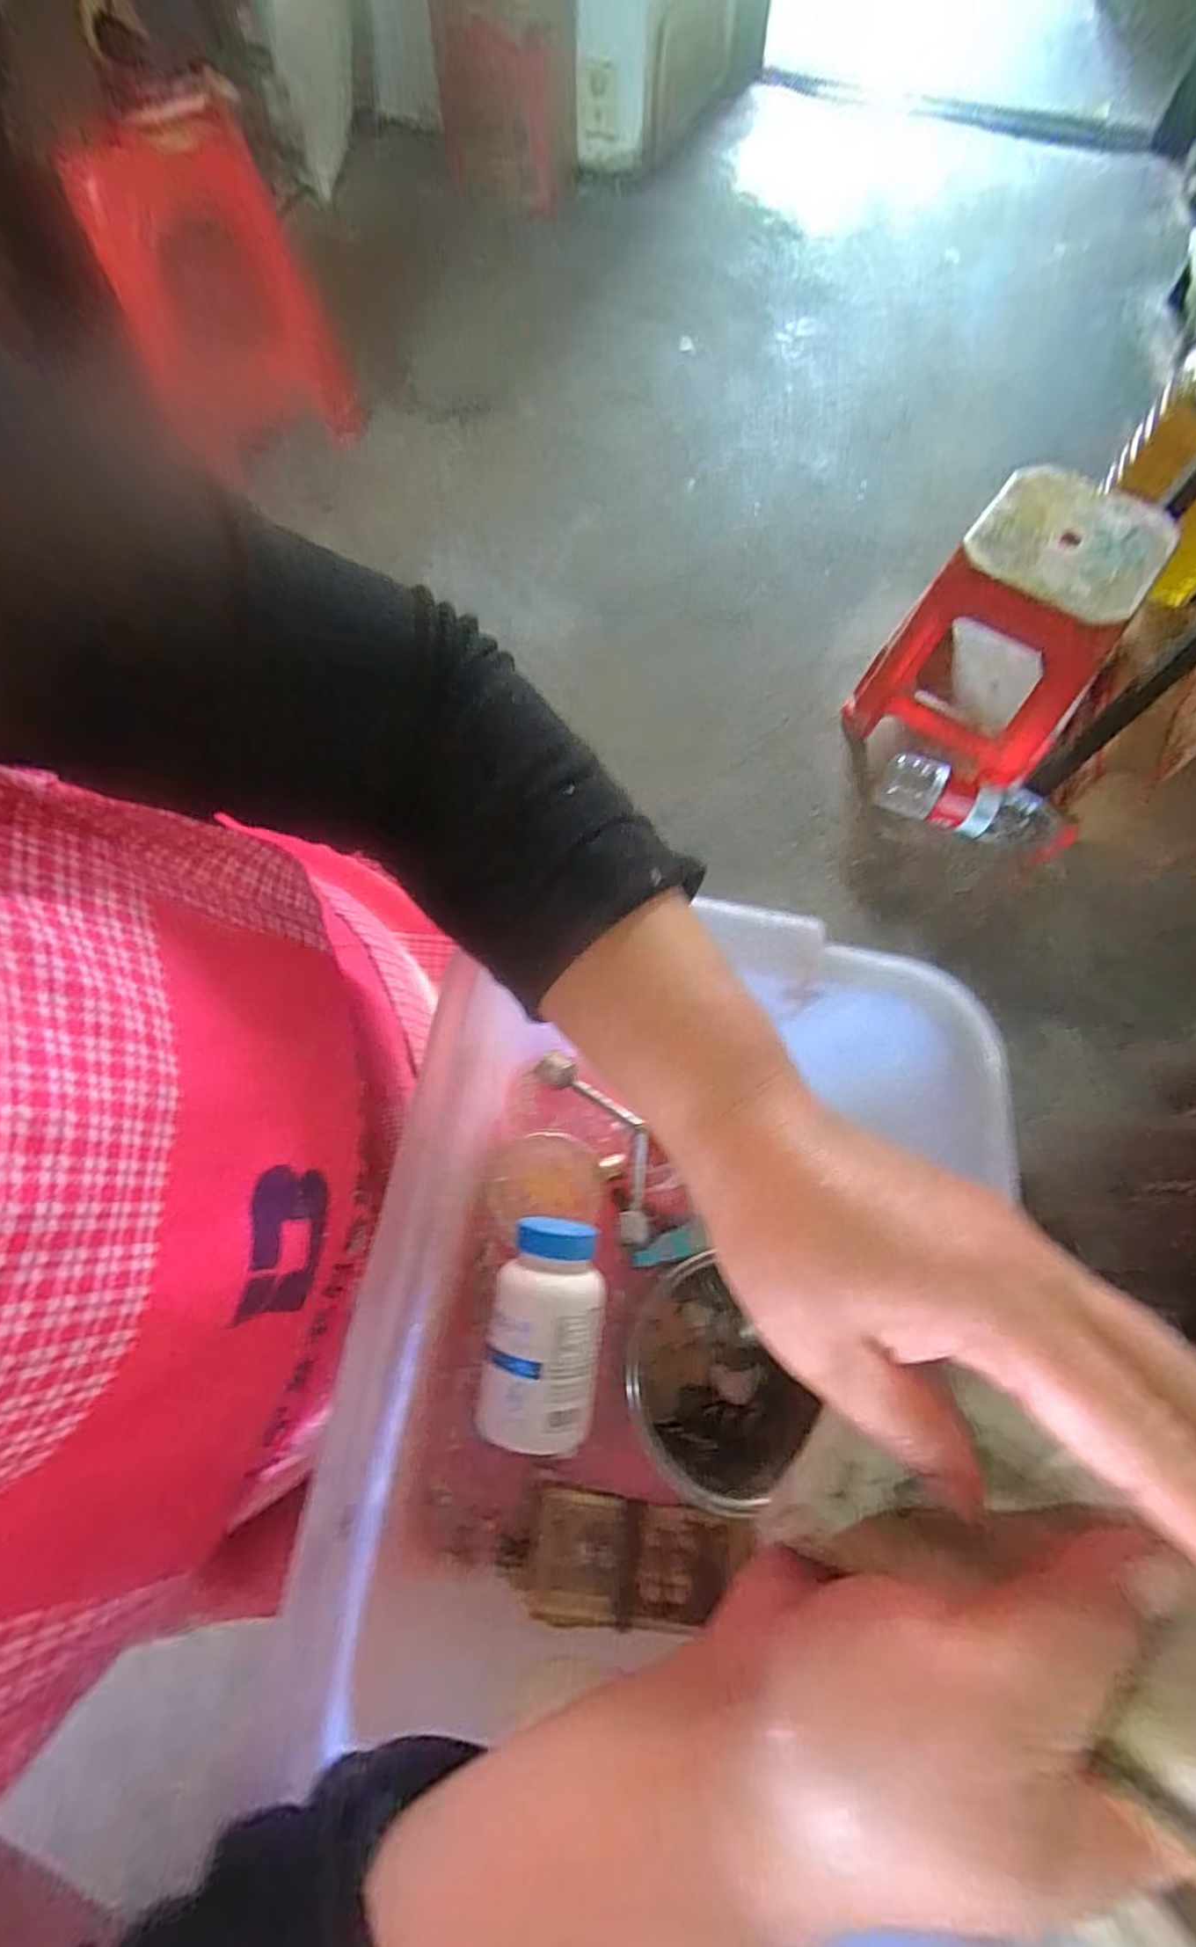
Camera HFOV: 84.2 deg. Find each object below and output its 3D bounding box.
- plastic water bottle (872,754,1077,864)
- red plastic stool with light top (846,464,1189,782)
[{"bbox_3d":[0.646,-0.280,1.126,0.336,0.080,0.093,17,72,6],"label":"plastic water bottle"},{"bbox_3d":[0.656,-0.549,1.088,0.315,0.336,0.285,31,74,10],"label":"red plastic stool with light top"}]

